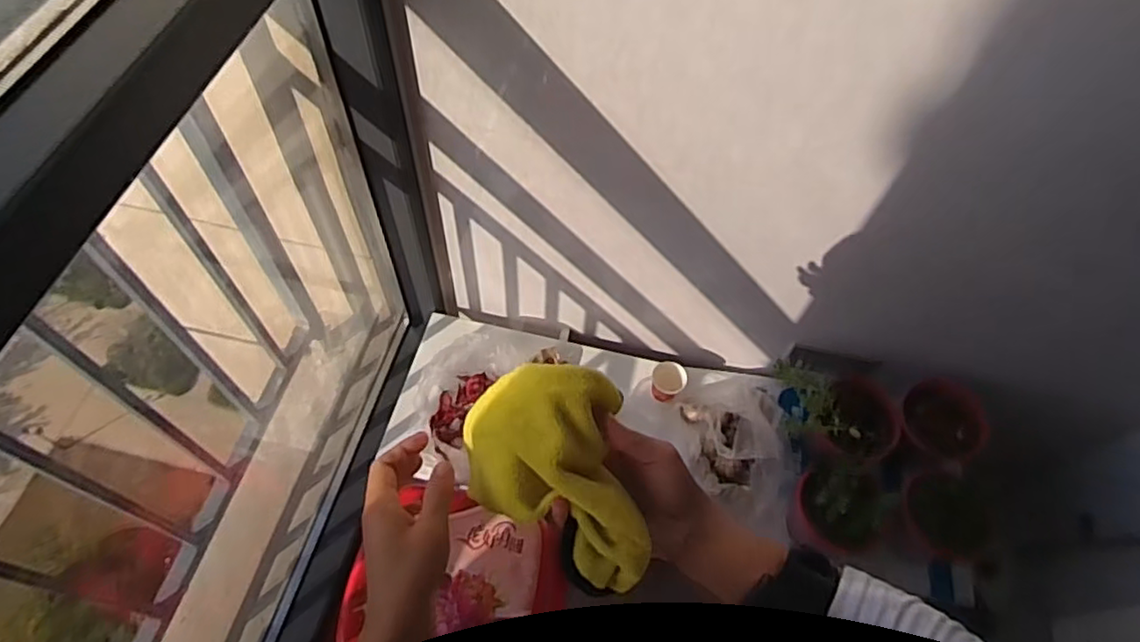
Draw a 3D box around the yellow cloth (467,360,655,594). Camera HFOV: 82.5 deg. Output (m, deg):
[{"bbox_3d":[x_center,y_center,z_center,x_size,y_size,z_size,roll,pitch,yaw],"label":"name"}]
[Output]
[{"bbox_3d":[-0.011,0.109,0.443,0.110,0.085,0.134,-7,60,-8],"label":"yellow cloth"}]

